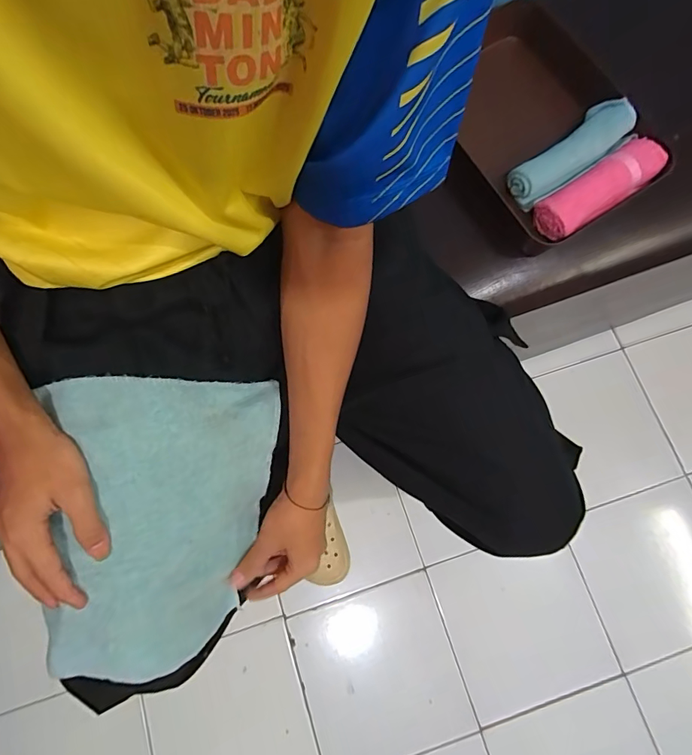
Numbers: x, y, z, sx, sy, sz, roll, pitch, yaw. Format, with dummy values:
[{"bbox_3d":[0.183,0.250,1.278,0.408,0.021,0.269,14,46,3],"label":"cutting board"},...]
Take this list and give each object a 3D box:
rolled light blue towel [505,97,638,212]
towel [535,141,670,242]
[{"bbox_3d":[0.242,-0.241,0.471,0.142,0.042,0.053,-39,78,-9],"label":"rolled light blue towel"},{"bbox_3d":[0.268,-0.200,0.467,0.137,0.044,0.047,-34,78,-8],"label":"towel"}]

